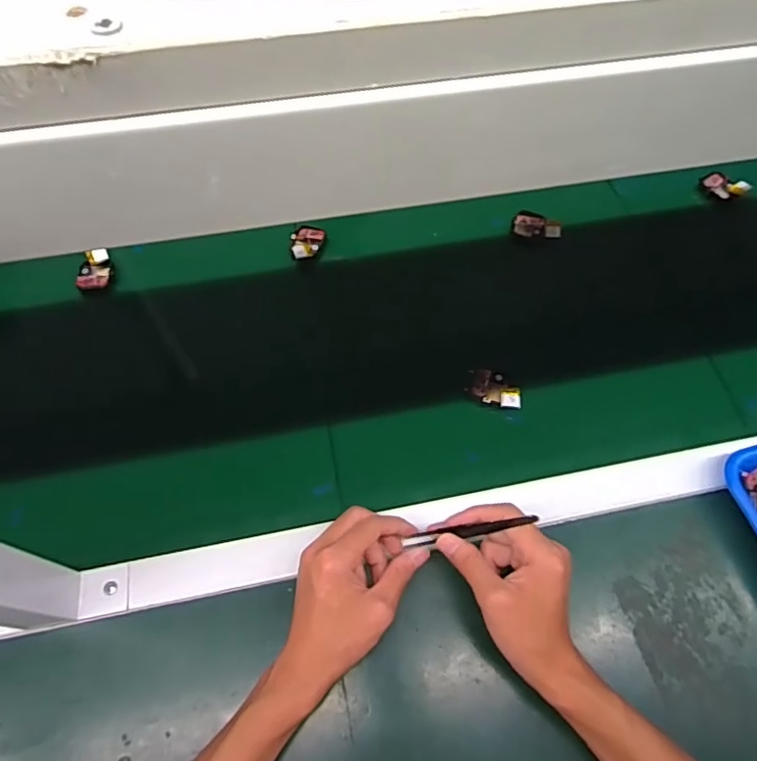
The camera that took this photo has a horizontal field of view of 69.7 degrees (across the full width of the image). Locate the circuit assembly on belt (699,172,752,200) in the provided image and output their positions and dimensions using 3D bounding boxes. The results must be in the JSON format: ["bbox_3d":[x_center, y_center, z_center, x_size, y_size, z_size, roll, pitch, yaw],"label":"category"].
[{"bbox_3d":[0.441,-0.250,0.692,0.056,0.017,0.035,34,65,17],"label":"circuit assembly on belt"}]

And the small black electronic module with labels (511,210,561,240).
[{"bbox_3d":[0.191,-0.187,0.657,0.056,0.015,0.028,10,60,5],"label":"small black electronic module with labels"}]

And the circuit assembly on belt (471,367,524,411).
[{"bbox_3d":[0.120,0.009,0.550,0.051,0.009,0.036,17,61,8],"label":"circuit assembly on belt"}]

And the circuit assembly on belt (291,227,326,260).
[{"bbox_3d":[-0.085,-0.165,0.642,0.033,0.011,0.054,19,61,9],"label":"circuit assembly on belt"}]

